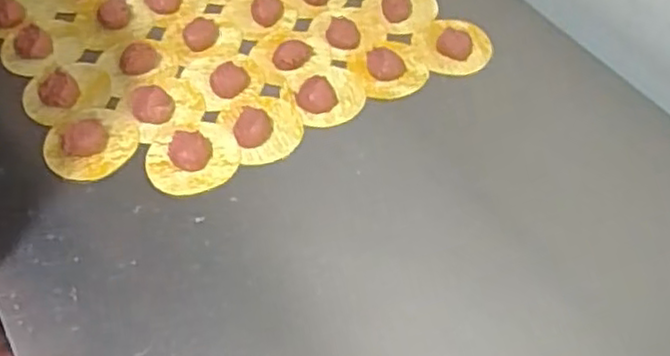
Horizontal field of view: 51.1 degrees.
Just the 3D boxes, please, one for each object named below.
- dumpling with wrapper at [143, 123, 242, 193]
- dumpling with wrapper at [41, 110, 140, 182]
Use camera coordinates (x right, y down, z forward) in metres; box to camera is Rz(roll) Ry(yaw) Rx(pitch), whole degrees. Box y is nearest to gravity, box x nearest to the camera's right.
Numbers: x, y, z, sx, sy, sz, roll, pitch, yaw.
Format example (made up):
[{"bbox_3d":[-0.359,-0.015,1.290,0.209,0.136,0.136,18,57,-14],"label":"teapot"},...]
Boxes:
[{"bbox_3d":[-0.128,-0.020,0.637,0.083,0.018,0.069,-27,57,-20],"label":"dumpling with wrapper"},{"bbox_3d":[-0.227,-0.036,0.649,0.080,0.019,0.081,0,52,0],"label":"dumpling with wrapper"}]

